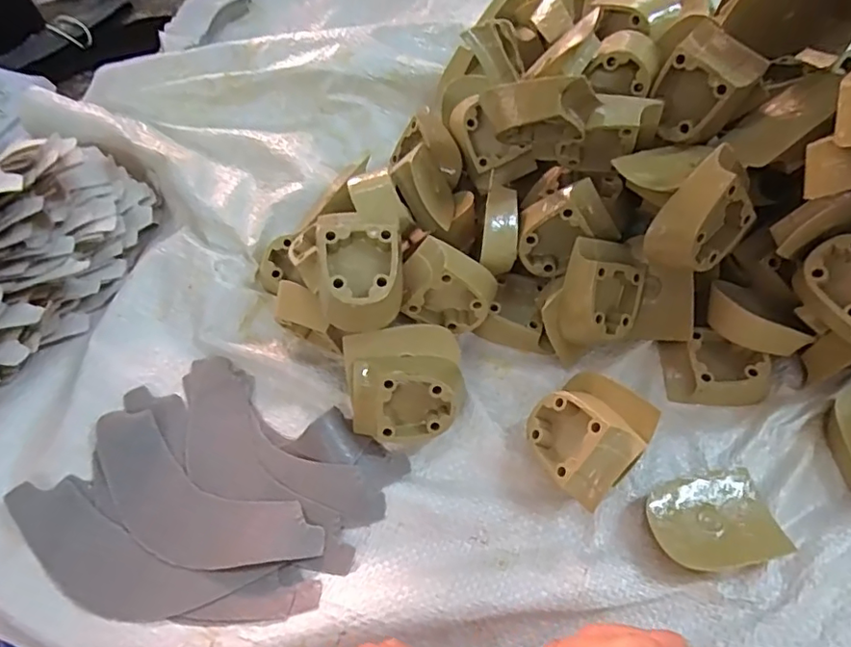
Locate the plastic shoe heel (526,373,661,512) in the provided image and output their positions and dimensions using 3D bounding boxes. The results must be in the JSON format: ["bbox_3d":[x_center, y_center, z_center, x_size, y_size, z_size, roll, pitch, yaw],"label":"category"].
[{"bbox_3d":[0.075,0.053,0.262,0.053,0.042,0.048,-39,66,-18],"label":"plastic shoe heel"}]

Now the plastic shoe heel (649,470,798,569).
[{"bbox_3d":[0.130,0.090,0.252,0.050,0.014,0.041,-13,61,-5],"label":"plastic shoe heel"}]

